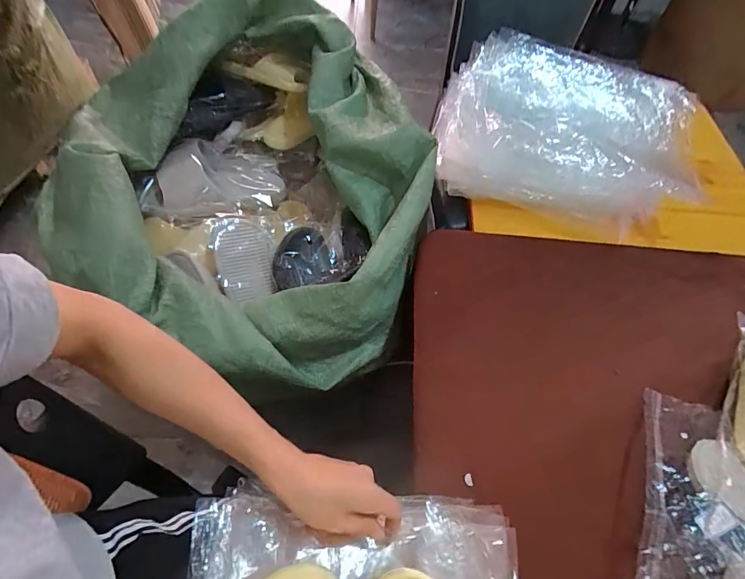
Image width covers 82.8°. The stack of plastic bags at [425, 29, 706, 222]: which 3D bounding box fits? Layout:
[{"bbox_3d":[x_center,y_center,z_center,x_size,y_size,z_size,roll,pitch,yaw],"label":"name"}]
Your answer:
[{"bbox_3d":[0.363,-0.298,0.782,0.469,0.123,0.334,13,57,4],"label":"stack of plastic bags"}]

